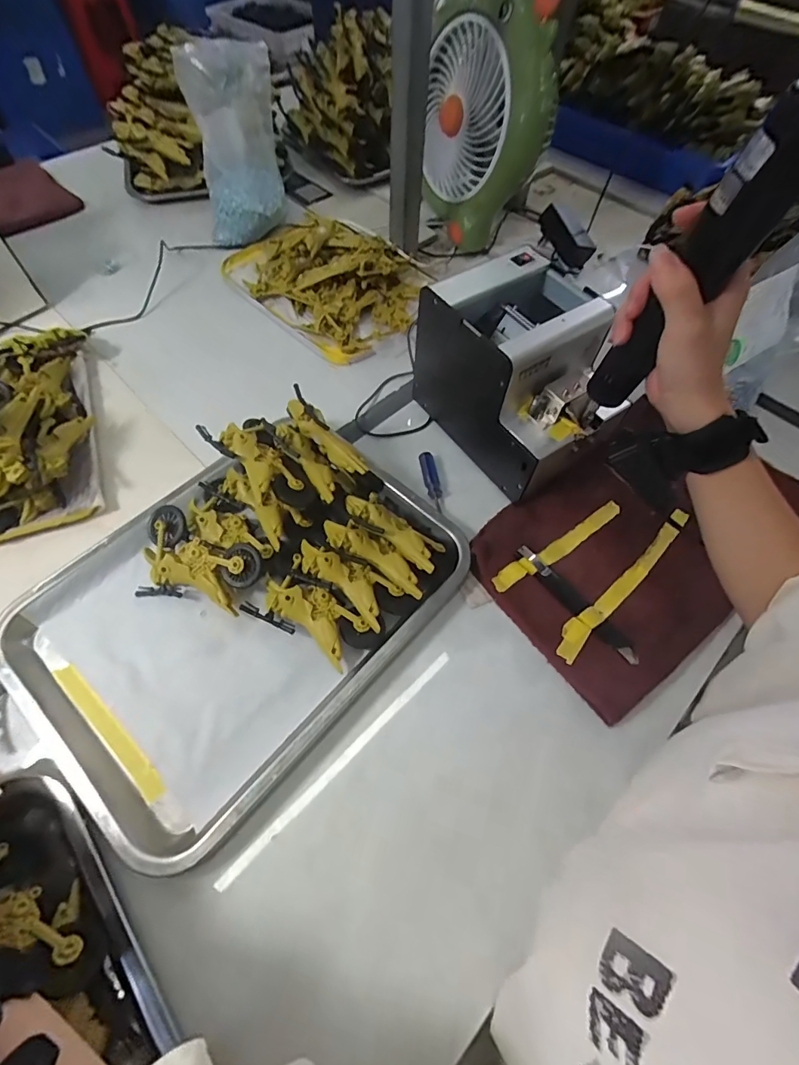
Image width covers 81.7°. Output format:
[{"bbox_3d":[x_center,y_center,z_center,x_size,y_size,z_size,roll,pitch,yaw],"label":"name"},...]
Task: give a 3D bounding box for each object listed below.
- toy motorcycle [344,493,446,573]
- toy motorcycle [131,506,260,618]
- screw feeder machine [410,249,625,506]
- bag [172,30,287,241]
[{"bbox_3d":[-0.003,-0.004,0.424,0.104,0.039,0.051,34,65,15],"label":"toy motorcycle"},{"bbox_3d":[-0.176,0.026,0.412,0.113,0.039,0.076,13,61,4],"label":"toy motorcycle"},{"bbox_3d":[0.120,-0.154,0.460,0.128,0.144,0.178,-31,67,-18],"label":"screw feeder machine"},{"bbox_3d":[-0.205,-0.478,0.583,0.105,0.200,0.065,-10,62,-8],"label":"bag"}]

